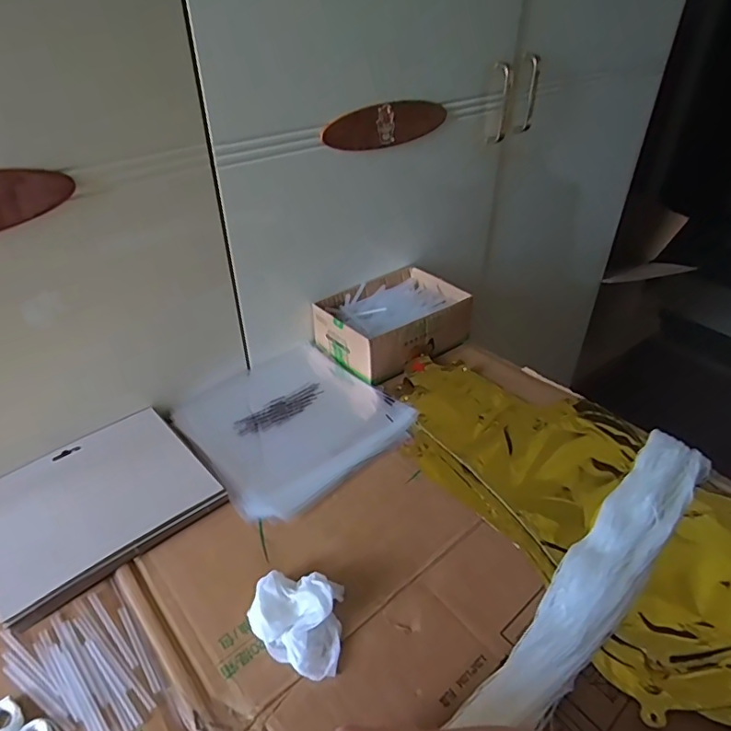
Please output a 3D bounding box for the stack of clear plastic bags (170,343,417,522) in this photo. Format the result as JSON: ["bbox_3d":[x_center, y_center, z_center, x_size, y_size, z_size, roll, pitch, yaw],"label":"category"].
[{"bbox_3d":[-0.086,0.060,0.605,0.220,0.011,0.230,-28,44,-32],"label":"stack of clear plastic bags"}]

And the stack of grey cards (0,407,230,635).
[{"bbox_3d":[-0.255,0.123,0.492,0.194,0.025,0.160,-29,46,-32],"label":"stack of grey cards"}]

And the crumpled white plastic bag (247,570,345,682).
[{"bbox_3d":[-0.054,0.196,0.398,0.068,0.031,0.070,1,38,2],"label":"crumpled white plastic bag"}]

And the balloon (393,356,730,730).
[{"bbox_3d":[0.228,0.124,0.529,0.255,0.035,0.463,-20,42,-23],"label":"balloon"}]

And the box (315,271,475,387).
[{"bbox_3d":[0.040,-0.062,0.716,0.186,0.068,0.136,-27,45,-30],"label":"box"}]

